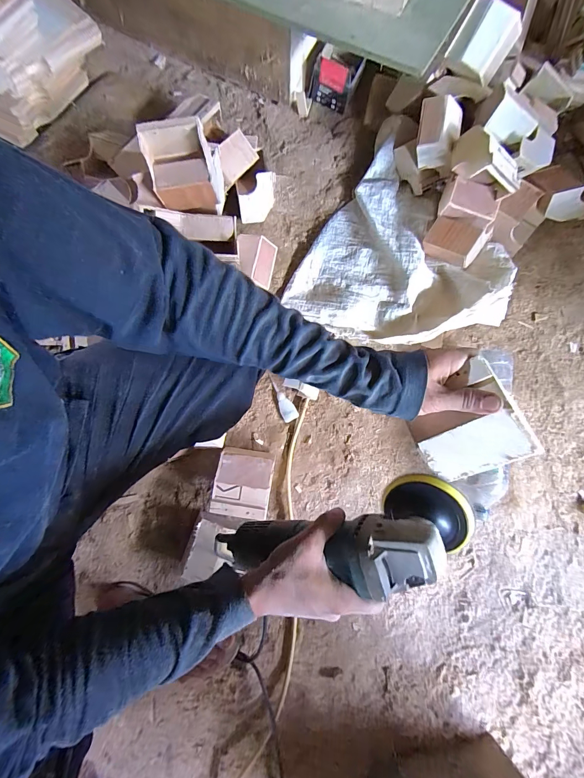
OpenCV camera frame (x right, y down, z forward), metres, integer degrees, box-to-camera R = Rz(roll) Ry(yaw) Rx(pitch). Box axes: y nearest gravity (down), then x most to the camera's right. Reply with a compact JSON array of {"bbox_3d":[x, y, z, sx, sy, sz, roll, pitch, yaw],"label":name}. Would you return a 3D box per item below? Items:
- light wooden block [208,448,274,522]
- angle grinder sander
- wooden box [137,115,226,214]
[{"bbox_3d":[-0.088,0.174,0.613,0.099,0.070,0.116,8,77,0],"label":"light wooden block"},{"bbox_3d":[0.036,0.163,0.361,0.294,0.103,0.094,-14,76,21],"label":"angle grinder sander"},{"bbox_3d":[-0.186,-0.380,0.568,0.115,0.135,0.078,-9,78,-4],"label":"wooden box"}]

